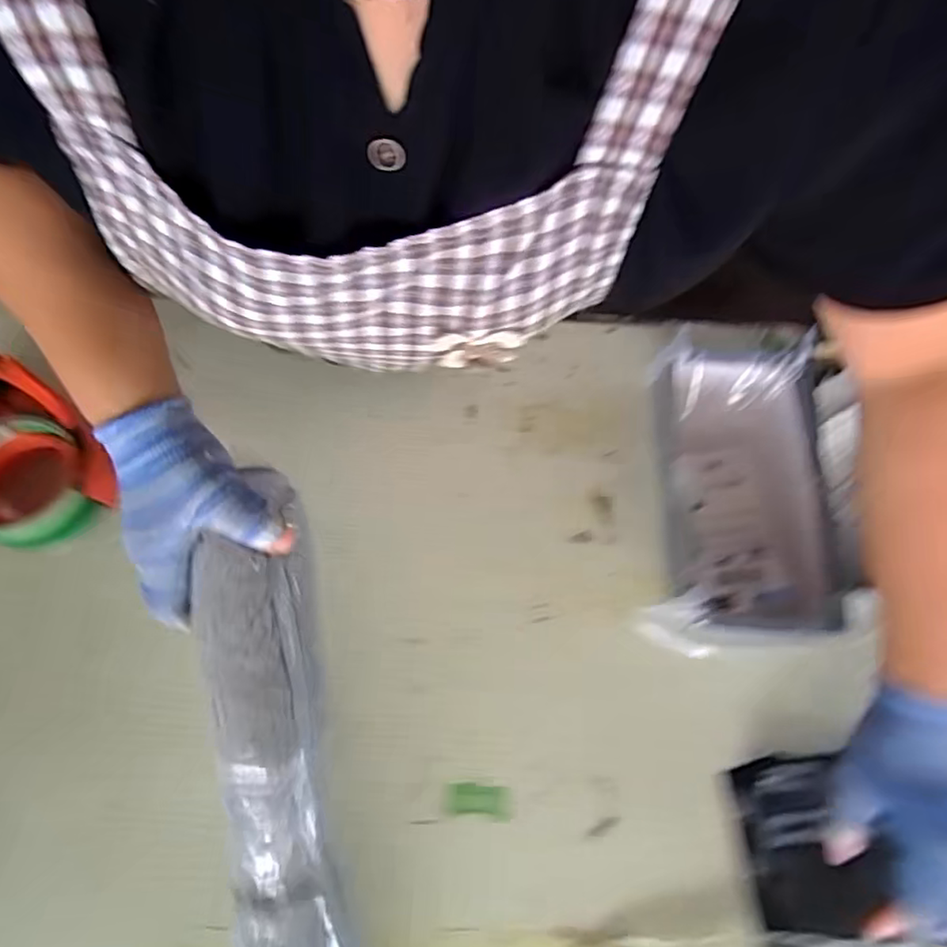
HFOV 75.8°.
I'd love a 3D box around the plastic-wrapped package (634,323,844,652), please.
[{"bbox_3d":[0.211,0.014,0.479,0.141,0.055,0.254,7,69,1],"label":"plastic-wrapped package"}]

